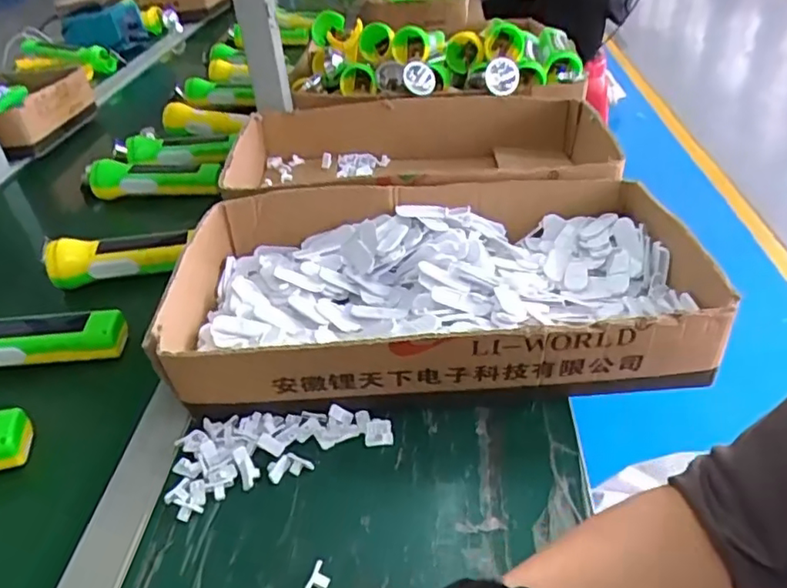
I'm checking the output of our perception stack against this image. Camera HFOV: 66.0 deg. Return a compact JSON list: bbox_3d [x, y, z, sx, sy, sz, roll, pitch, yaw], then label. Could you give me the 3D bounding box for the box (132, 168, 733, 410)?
[{"bbox_3d":[0.034,-0.019,0.536,0.424,0.076,0.251,-5,37,0],"label":"box"}]

